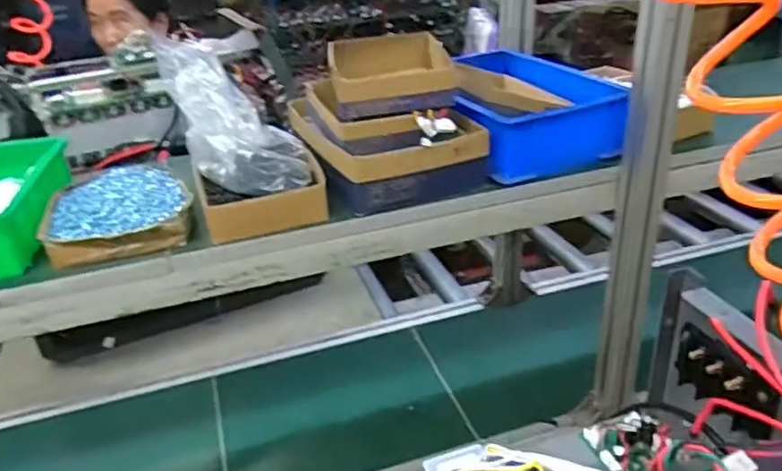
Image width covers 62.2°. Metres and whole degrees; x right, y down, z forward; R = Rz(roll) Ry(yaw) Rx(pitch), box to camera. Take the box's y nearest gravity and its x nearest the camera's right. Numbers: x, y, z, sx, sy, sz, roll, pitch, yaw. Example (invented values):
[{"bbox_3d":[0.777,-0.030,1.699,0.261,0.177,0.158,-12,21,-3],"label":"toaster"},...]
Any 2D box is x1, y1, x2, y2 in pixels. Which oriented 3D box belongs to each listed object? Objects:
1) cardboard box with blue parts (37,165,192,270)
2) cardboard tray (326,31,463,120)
[{"bbox_3d":[-0.313,-0.032,0.755,0.148,0.034,0.199,-12,29,-16],"label":"cardboard box with blue parts"},{"bbox_3d":[0.001,-0.198,0.789,0.139,0.050,0.173,-5,28,-4],"label":"cardboard tray"}]

